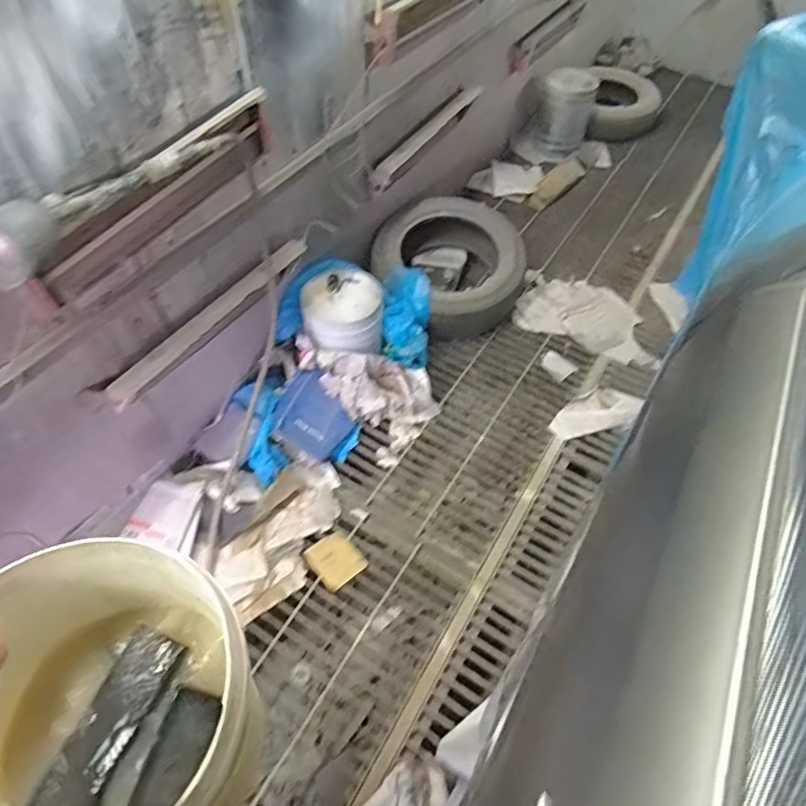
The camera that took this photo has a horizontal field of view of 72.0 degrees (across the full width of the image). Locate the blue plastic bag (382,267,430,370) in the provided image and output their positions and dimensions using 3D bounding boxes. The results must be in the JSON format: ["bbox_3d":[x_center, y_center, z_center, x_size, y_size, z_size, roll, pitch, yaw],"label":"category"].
[{"bbox_3d":[0.012,-0.285,1.854,0.152,0.072,0.343,0,75,1],"label":"blue plastic bag"}]

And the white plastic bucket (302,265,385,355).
[{"bbox_3d":[-0.184,-0.274,1.760,0.242,0.179,0.263,1,53,-1],"label":"white plastic bucket"}]

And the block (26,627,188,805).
[{"bbox_3d":[-0.335,0.375,0.623,0.072,0.020,0.225,19,55,12],"label":"block"}]

